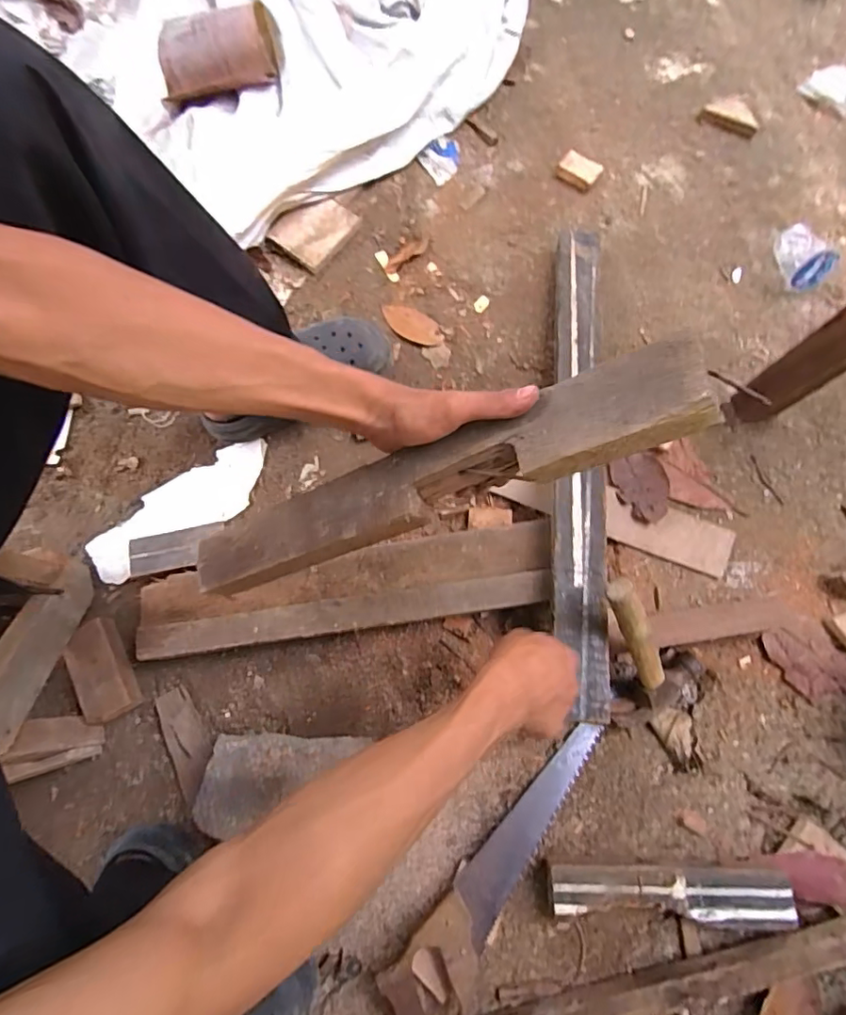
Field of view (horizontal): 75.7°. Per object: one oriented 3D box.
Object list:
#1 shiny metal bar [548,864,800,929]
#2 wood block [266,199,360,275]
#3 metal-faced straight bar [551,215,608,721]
[{"bbox_3d":[0.258,0.409,0.580,0.249,0.039,0.055,0,76,5],"label":"shiny metal bar"},{"bbox_3d":[-0.169,-0.430,0.844,0.096,0.025,0.118,39,82,13],"label":"wood block"},{"bbox_3d":[0.189,-0.083,0.670,0.062,0.024,0.647,4,70,2],"label":"metal-faced straight bar"}]

